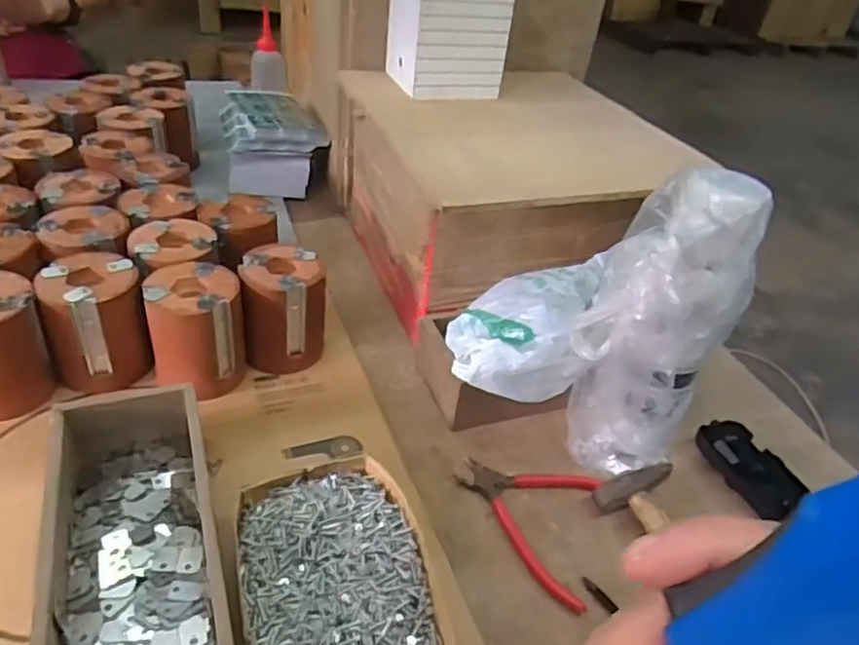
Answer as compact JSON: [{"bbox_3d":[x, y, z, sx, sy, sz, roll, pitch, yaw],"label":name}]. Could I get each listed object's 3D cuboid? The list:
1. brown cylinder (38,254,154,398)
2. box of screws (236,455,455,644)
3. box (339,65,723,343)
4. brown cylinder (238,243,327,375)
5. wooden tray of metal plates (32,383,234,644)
[{"bbox_3d":[-0.296,0.000,0.571,0.080,0.096,0.074,-15,43,-27],"label":"brown cylinder"},{"bbox_3d":[-0.057,0.183,0.418,0.118,0.061,0.180,-9,40,-21],"label":"box of screws"},{"bbox_3d":[0.087,-0.143,0.743,0.304,0.199,0.357,-6,39,-17],"label":"box"},{"bbox_3d":[-0.138,-0.014,0.615,0.076,0.096,0.073,-1,38,-12],"label":"brown cylinder"},{"bbox_3d":[-0.185,0.163,0.410,0.101,0.067,0.307,-9,40,-21],"label":"wooden tray of metal plates"}]

